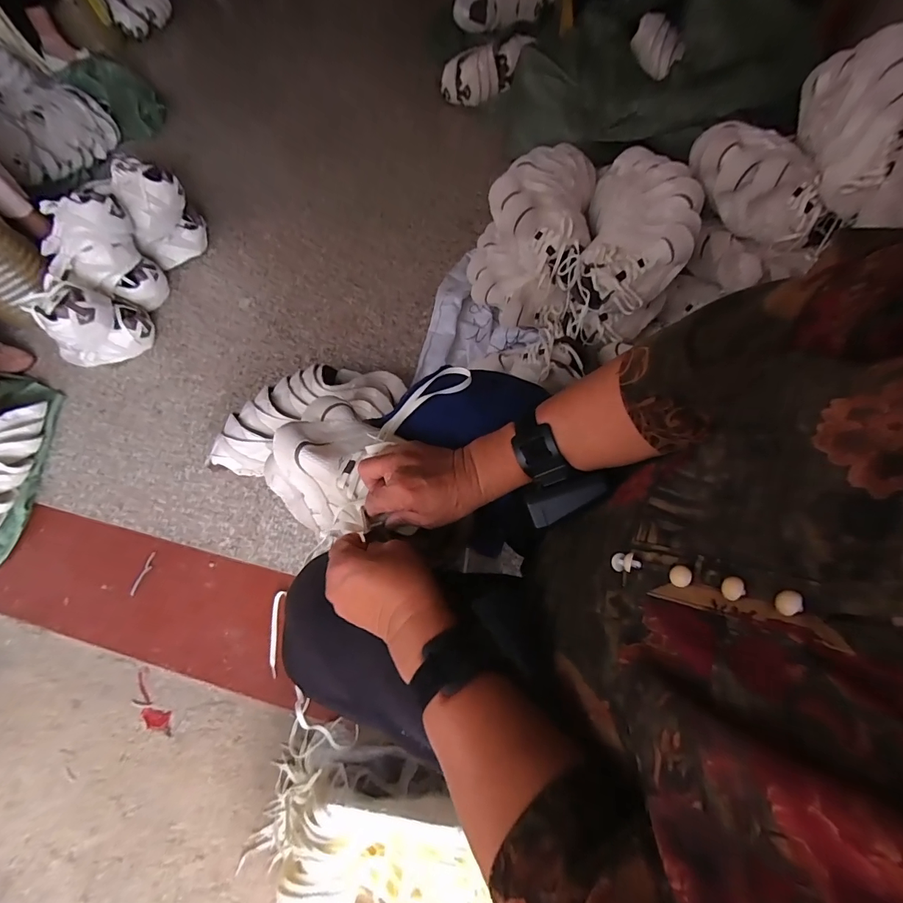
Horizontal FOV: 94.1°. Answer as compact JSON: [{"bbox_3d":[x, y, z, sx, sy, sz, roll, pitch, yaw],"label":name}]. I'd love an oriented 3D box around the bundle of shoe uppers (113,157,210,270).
[{"bbox_3d":[-0.771,-0.624,1.113,0.175,0.226,0.120,-35,69,-12],"label":"bundle of shoe uppers"}]

